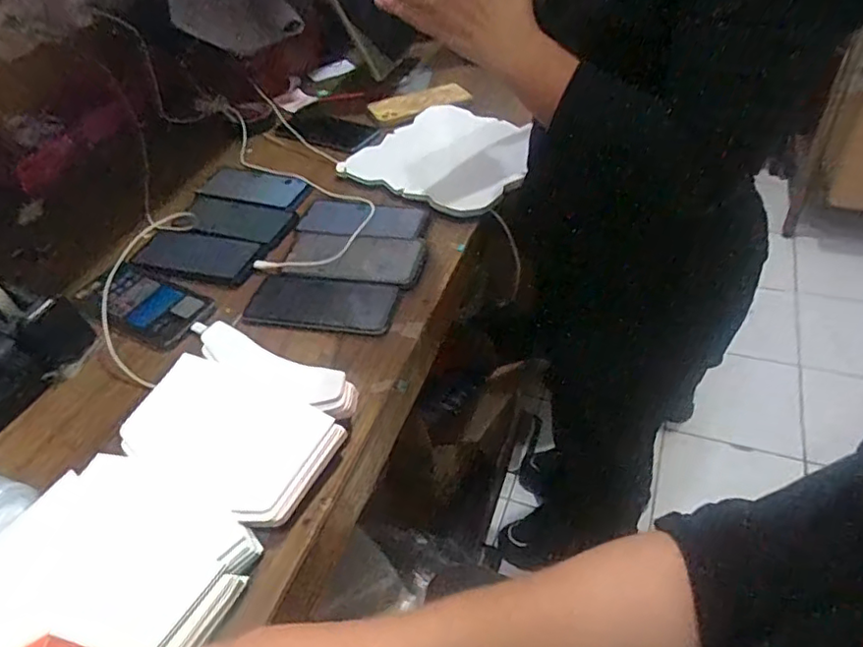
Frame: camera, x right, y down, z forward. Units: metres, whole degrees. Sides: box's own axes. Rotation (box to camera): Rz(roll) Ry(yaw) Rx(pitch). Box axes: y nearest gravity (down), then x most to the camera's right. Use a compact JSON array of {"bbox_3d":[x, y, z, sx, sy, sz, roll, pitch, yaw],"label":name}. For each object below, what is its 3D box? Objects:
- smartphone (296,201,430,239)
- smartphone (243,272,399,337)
[{"bbox_3d":[-0.086,-0.130,0.751,0.163,0.012,0.074,7,47,20],"label":"smartphone"},{"bbox_3d":[-0.116,-0.024,0.643,0.152,0.009,0.073,9,45,7],"label":"smartphone"}]

